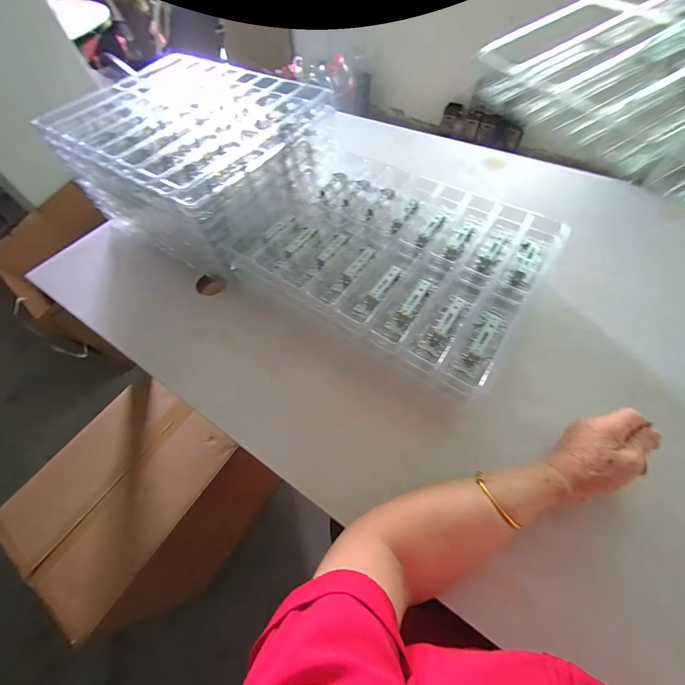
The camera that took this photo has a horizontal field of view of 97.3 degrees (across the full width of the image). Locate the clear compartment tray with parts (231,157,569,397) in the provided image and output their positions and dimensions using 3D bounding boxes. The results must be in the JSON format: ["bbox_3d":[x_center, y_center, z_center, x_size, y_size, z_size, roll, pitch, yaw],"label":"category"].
[{"bbox_3d":[0.077,-0.158,0.484,0.441,0.044,0.339,30,66,20],"label":"clear compartment tray with parts"}]

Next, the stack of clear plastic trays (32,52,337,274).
[{"bbox_3d":[-0.265,-0.364,0.585,0.463,0.140,0.347,29,66,19],"label":"stack of clear plastic trays"}]

